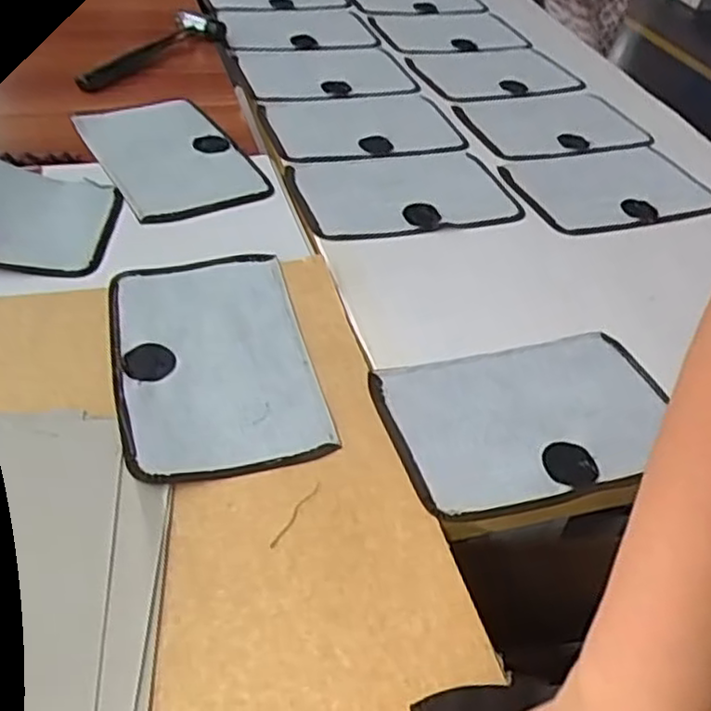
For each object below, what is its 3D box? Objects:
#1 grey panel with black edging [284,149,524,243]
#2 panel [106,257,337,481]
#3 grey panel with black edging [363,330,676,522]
[{"bbox_3d":[0.047,-0.175,0.753,0.221,0.010,0.151,-10,46,-17],"label":"grey panel with black edging"},{"bbox_3d":[-0.108,-0.003,0.548,0.140,0.009,0.223,-8,46,-15],"label":"panel"},{"bbox_3d":[0.130,0.042,0.532,0.216,0.007,0.134,-11,47,-18],"label":"grey panel with black edging"}]

